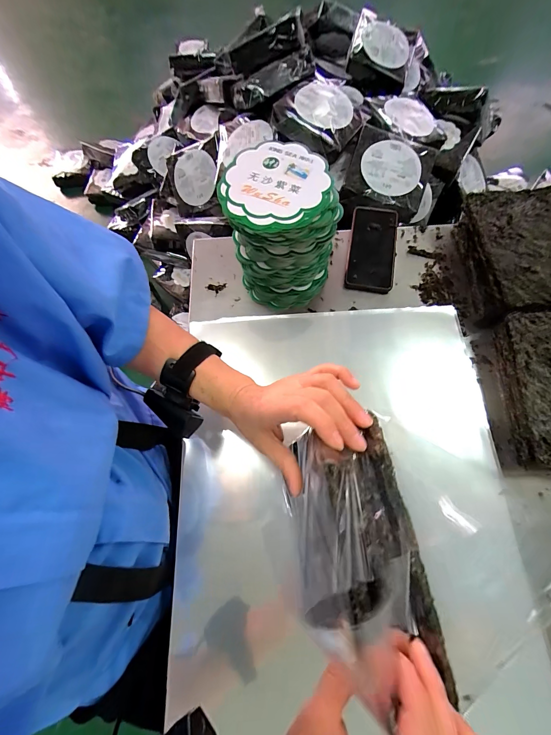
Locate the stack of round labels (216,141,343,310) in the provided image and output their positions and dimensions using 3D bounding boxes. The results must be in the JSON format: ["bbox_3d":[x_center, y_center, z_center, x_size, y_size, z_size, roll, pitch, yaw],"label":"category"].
[{"bbox_3d":[0.009,-0.196,0.467,0.146,0.164,0.154,-18,70,-5],"label":"stack of round labels"}]

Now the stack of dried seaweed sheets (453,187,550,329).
[{"bbox_3d":[0.401,-0.171,0.491,0.192,0.077,0.208,-2,69,1],"label":"stack of dried seaweed sheets"}]

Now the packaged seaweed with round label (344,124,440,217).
[{"bbox_3d":[0.294,-0.508,0.801,0.199,0.068,0.209,16,70,8],"label":"packaged seaweed with round label"}]

